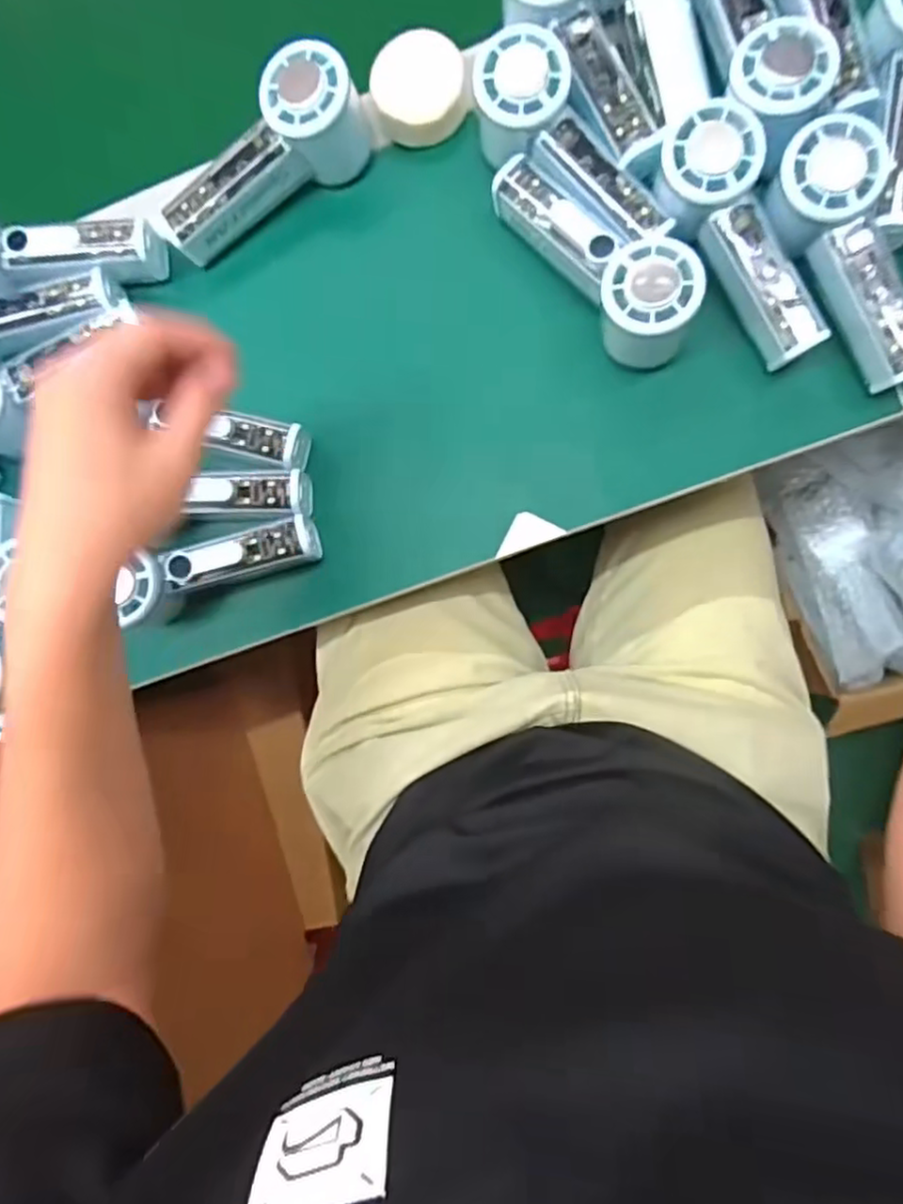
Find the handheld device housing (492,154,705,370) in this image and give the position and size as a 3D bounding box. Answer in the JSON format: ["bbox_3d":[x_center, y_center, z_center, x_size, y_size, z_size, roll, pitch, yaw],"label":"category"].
[{"bbox_3d":[0.091,-0.219,0.424,0.058,0.058,0.151,-38,85,4],"label":"handheld device housing"}]

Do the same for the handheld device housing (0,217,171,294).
[{"bbox_3d":[-0.277,-0.239,0.456,0.156,0.031,0.056,-3,88,-9],"label":"handheld device housing"}]

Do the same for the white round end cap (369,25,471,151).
[{"bbox_3d":[-0.021,-0.345,0.451,0.060,0.022,0.061,0,88,7],"label":"white round end cap"}]

